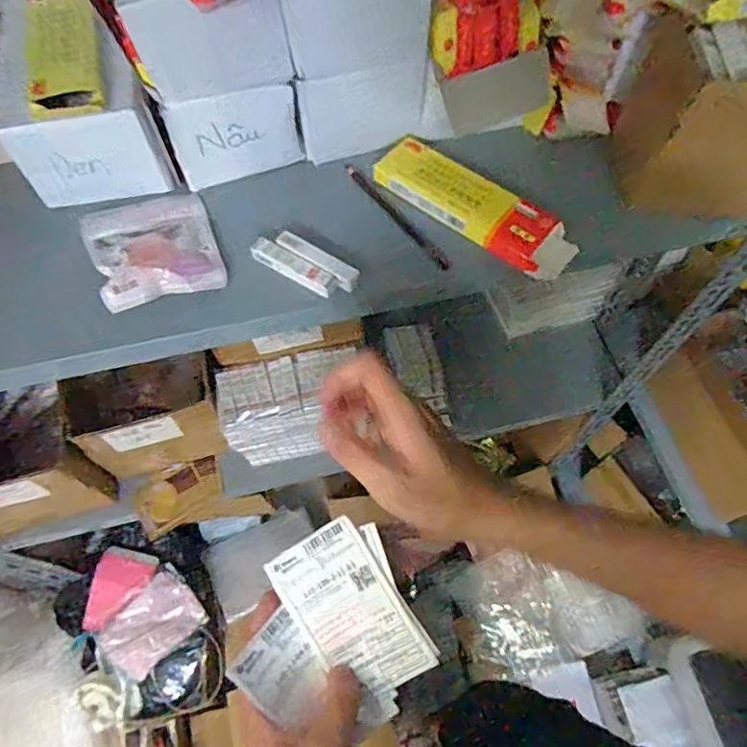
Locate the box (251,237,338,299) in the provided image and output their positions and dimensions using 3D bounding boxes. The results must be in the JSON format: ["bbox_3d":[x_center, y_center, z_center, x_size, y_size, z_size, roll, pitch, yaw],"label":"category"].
[{"bbox_3d":[-0.082,-0.107,0.569,0.094,0.012,0.025,30,65,13],"label":"box"}]

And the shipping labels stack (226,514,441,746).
[{"bbox_3d":[-0.032,0.186,0.400,0.122,0.057,0.128,-25,66,-14],"label":"shipping labels stack"}]

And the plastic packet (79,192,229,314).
[{"bbox_3d":[-0.226,-0.133,0.580,0.121,0.037,0.134,-19,65,-12],"label":"plastic packet"}]

